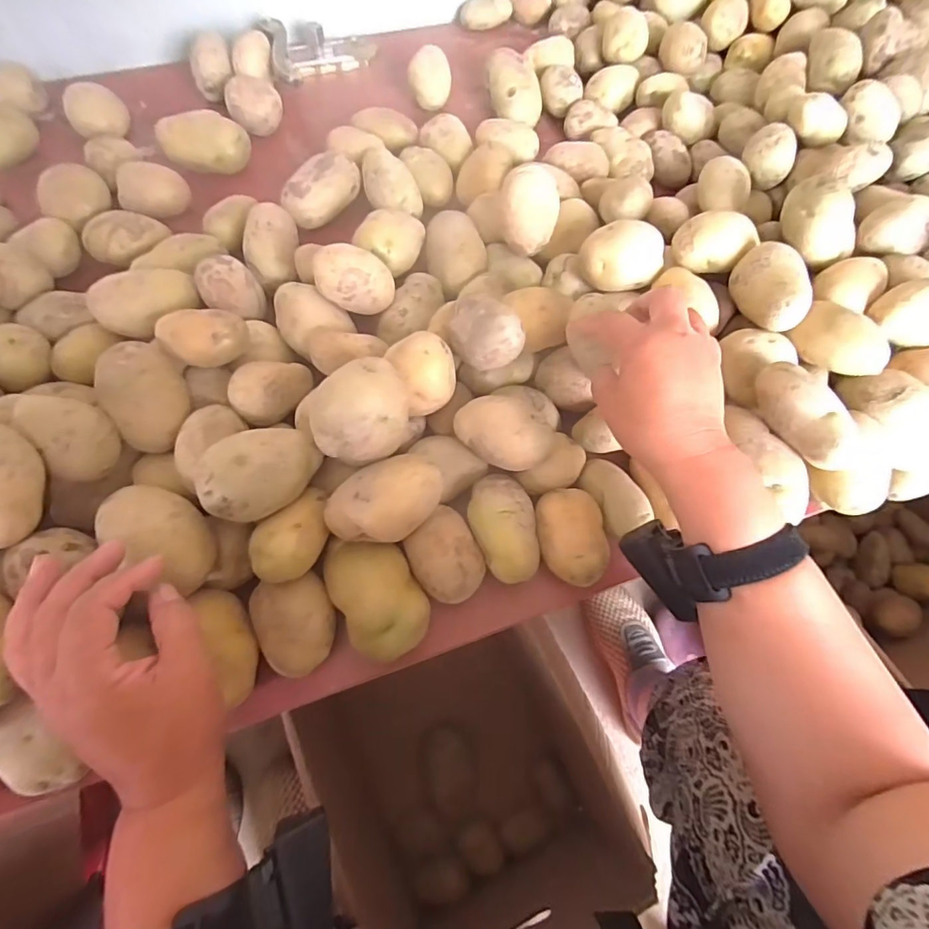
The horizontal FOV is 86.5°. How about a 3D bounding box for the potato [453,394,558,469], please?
[{"bbox_3d":[0.031,-0.025,0.396,0.077,0.046,0.047,33,70,11],"label":"potato"}]

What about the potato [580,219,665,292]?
[{"bbox_3d":[0.147,-0.195,0.461,0.074,0.043,0.047,6,67,1],"label":"potato"}]

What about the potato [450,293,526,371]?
[{"bbox_3d":[0.018,-0.109,0.396,0.047,0.041,0.067,-27,71,-13],"label":"potato"}]

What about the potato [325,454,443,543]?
[{"bbox_3d":[-0.057,0.028,0.365,0.082,0.053,0.055,-40,74,-17],"label":"potato"}]

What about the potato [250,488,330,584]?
[{"bbox_3d":[-0.123,0.051,0.358,0.045,0.035,0.073,27,69,9],"label":"potato"}]

